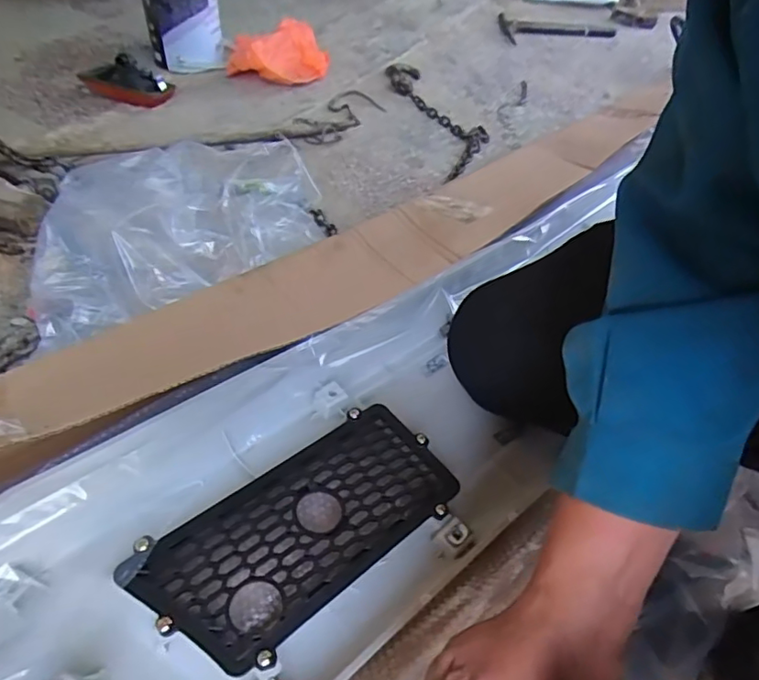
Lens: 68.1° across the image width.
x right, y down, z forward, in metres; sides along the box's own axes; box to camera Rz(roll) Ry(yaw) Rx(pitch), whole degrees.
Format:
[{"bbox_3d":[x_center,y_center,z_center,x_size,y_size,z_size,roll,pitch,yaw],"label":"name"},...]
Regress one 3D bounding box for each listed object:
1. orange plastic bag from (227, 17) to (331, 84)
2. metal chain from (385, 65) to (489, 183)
[{"bbox_3d":[-0.209,-0.615,1.172,0.206,0.070,0.254,-2,50,-8],"label":"orange plastic bag"},{"bbox_3d":[0.121,-0.448,1.111,0.127,0.022,0.393,-10,51,-15],"label":"metal chain"}]

